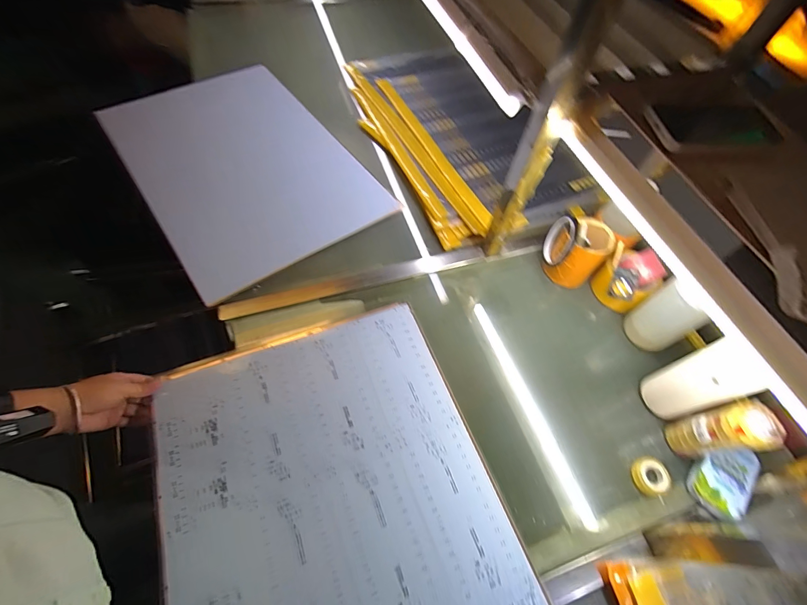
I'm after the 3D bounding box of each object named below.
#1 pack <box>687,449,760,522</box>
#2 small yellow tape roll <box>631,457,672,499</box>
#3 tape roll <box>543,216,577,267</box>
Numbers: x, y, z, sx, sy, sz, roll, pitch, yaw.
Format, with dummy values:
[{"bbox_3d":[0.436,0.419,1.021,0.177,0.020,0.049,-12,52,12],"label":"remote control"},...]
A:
[{"bbox_3d":[0.451,0.242,0.514,0.111,0.020,0.062,-36,68,-20],"label":"pack"},{"bbox_3d":[0.350,0.247,0.523,0.046,0.015,0.049,1,61,-2],"label":"small yellow tape roll"},{"bbox_3d":[0.278,-0.109,0.664,0.025,0.099,0.081,11,61,3],"label":"tape roll"}]

